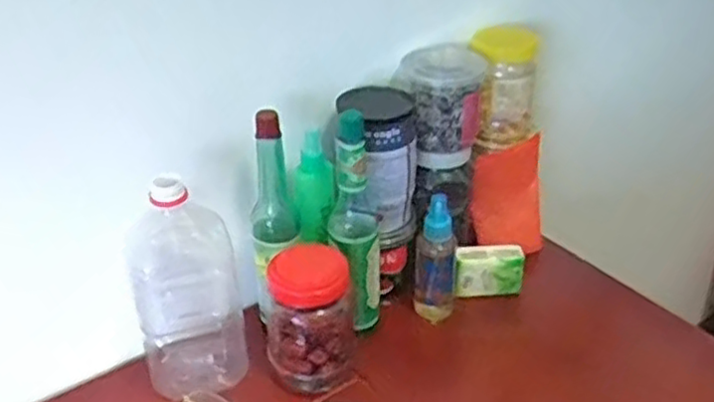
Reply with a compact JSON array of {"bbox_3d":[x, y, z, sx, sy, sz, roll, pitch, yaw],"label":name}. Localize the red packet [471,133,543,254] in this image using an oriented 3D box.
[{"bbox_3d":[0.170,-0.004,0.831,0.077,0.135,0.018,-1,33,16],"label":"red packet"}]

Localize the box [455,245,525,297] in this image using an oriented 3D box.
[{"bbox_3d":[0.141,0.073,0.778,0.068,0.049,0.026,-2,33,-2],"label":"box"}]

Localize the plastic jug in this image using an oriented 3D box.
[{"bbox_3d":[-0.155,0.072,0.655,0.093,0.212,0.090,-10,34,-13],"label":"plastic jug"}]

